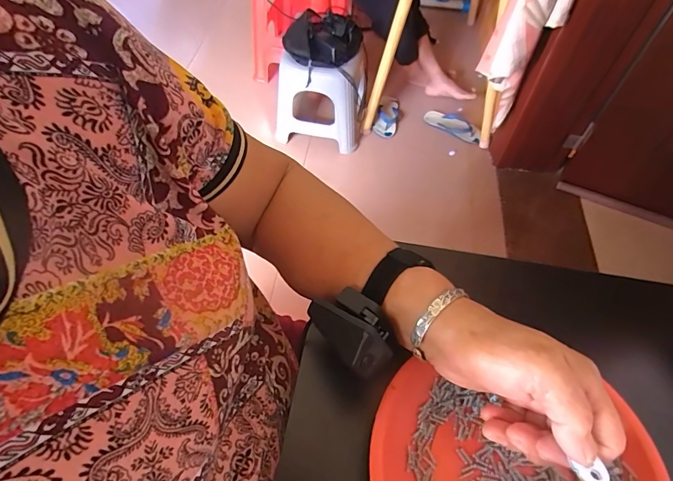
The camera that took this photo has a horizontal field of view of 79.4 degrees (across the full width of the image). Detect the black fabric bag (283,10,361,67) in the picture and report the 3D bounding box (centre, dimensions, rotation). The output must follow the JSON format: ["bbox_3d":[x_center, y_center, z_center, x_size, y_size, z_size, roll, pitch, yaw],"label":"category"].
[{"bbox_3d":[-0.047,-0.676,1.343,0.255,0.080,0.241,-2,57,-3],"label":"black fabric bag"}]

